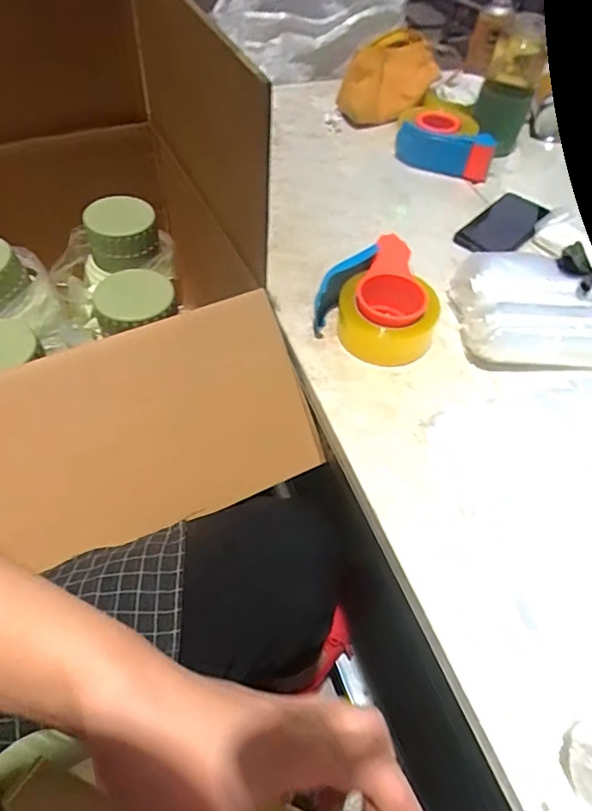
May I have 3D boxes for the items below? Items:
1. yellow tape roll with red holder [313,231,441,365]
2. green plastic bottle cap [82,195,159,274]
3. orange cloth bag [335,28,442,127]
[{"bbox_3d":[0.109,-0.119,0.606,0.128,0.061,0.143,37,60,25],"label":"yellow tape roll with red holder"},{"bbox_3d":[-0.236,-0.239,0.703,0.095,0.045,0.087,-18,56,-17],"label":"green plastic bottle cap"},{"bbox_3d":[0.170,-0.575,0.932,0.106,0.108,0.200,31,57,22],"label":"orange cloth bag"}]

